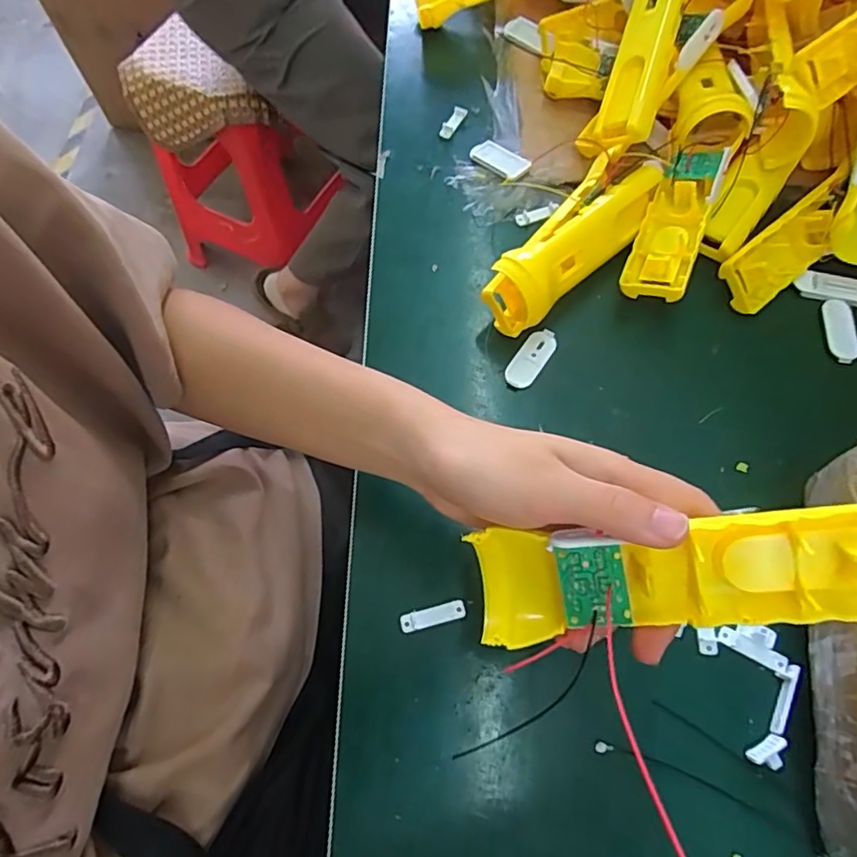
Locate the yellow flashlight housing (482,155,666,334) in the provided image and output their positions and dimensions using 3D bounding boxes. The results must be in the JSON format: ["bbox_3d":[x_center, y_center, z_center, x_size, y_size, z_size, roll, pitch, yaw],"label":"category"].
[{"bbox_3d":[0.106,-0.134,0.412,0.050,0.049,0.164,36,72,17],"label":"yellow flashlight housing"}]

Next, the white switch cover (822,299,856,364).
[{"bbox_3d":[0.286,-0.069,0.405,0.016,0.004,0.050,0,66,3],"label":"white switch cover"}]

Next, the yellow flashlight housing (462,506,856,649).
[{"bbox_3d":[0.099,0.059,0.232,0.160,0.023,0.042,-10,64,18],"label":"yellow flashlight housing"}]

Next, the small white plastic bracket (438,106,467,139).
[{"bbox_3d":[0.021,-0.263,0.500,0.012,0.008,0.033,25,69,14],"label":"small white plastic bracket"}]

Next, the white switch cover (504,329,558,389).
[{"bbox_3d":[0.071,-0.048,0.404,0.020,0.007,0.049,31,71,16],"label":"white switch cover"}]

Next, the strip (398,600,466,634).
[{"bbox_3d":[0.002,0.108,0.335,0.038,0.005,0.009,-15,66,-4],"label":"strip"}]

